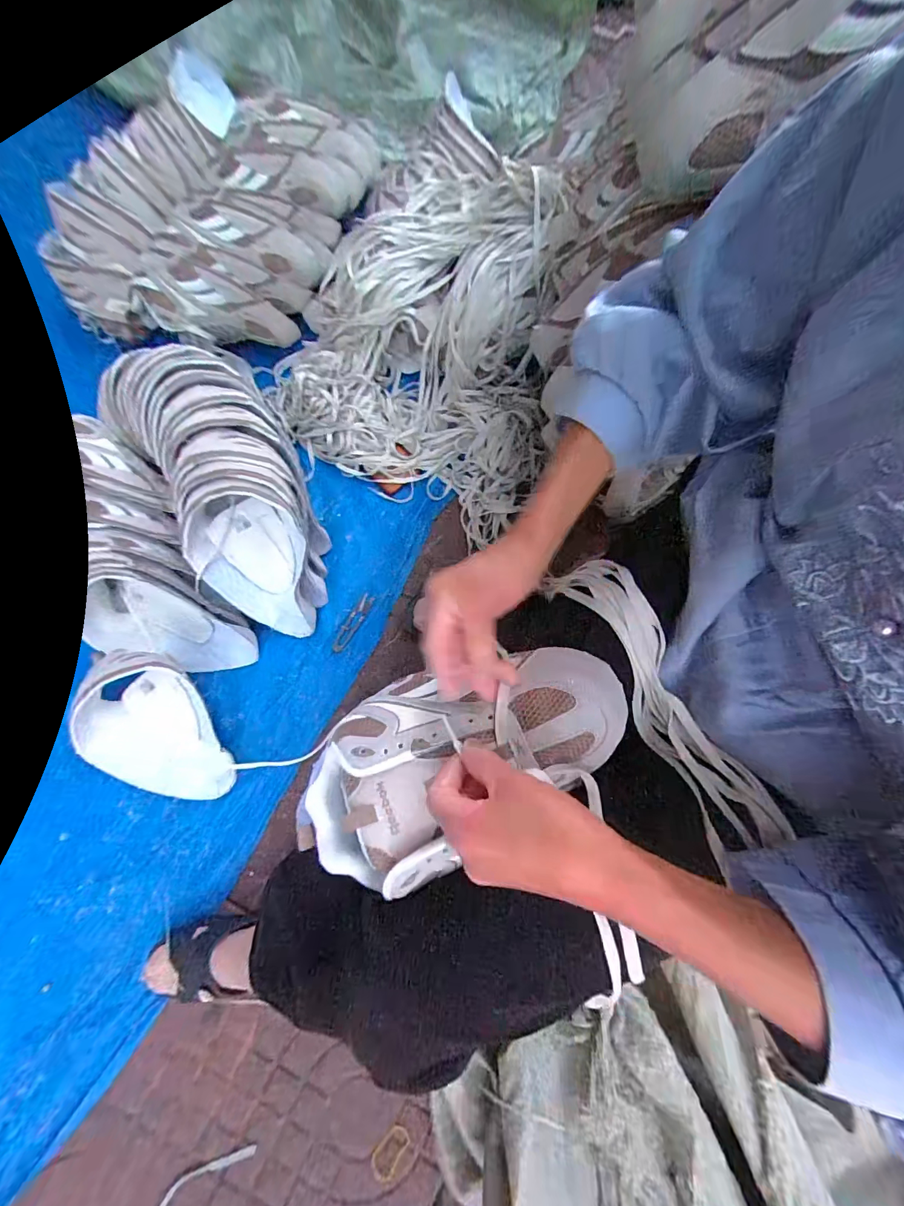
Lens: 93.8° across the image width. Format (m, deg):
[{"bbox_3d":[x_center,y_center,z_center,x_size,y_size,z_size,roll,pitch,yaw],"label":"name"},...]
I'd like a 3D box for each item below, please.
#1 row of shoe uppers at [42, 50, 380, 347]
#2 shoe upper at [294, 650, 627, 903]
[{"bbox_3d":[-0.365,-0.612,0.680,0.328,0.133,0.483,32,81,6],"label":"row of shoe uppers"},{"bbox_3d":[0.008,0.110,0.307,0.243,0.055,0.128,-24,80,2],"label":"shoe upper"}]

